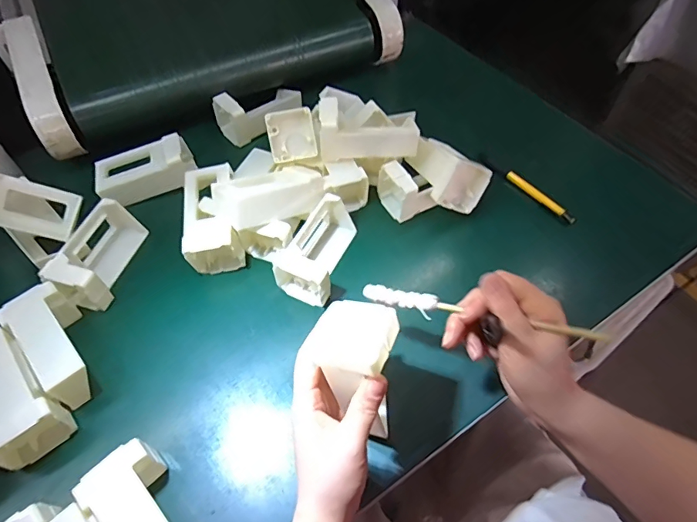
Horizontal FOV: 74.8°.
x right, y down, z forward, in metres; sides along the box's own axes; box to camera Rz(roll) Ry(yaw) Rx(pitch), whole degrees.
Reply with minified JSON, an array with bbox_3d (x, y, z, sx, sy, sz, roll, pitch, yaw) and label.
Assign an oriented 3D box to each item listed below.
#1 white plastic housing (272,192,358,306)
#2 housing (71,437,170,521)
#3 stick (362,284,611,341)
[{"bbox_3d":[-0.027,-0.009,0.486,0.056,0.063,0.109,23,59,14],"label":"white plastic housing"},{"bbox_3d":[-0.145,0.196,0.342,0.112,0.051,0.052,39,64,22],"label":"housing"},{"bbox_3d":[0.097,0.041,0.353,0.182,0.011,0.015,9,55,22],"label":"stick"}]

